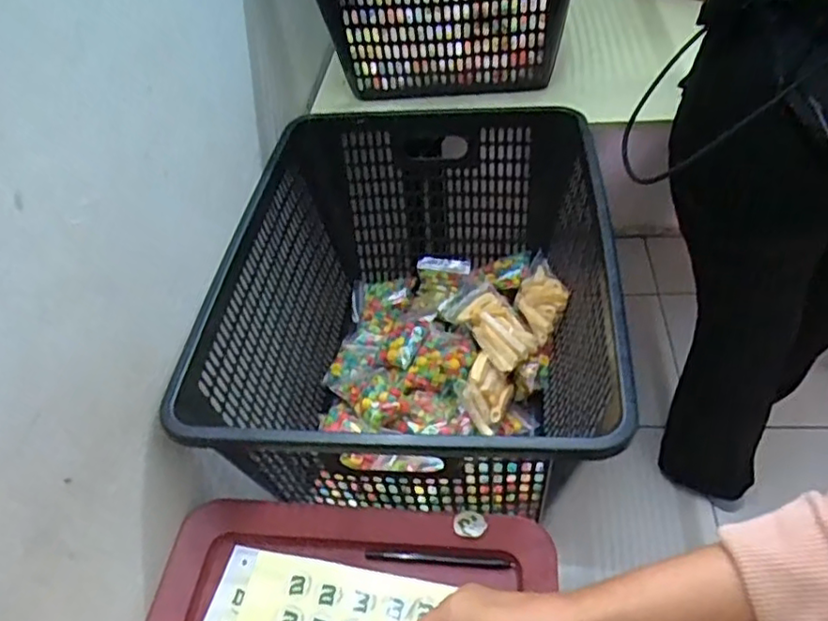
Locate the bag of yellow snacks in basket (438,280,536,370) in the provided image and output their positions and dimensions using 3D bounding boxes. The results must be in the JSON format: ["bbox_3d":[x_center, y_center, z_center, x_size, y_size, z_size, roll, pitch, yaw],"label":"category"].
[{"bbox_3d":[0.115,0.014,0.937,0.090,0.042,0.149,-33,52,-22],"label":"bag of yellow snacks in basket"}]

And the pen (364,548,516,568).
[{"bbox_3d":[0.024,0.241,0.617,0.143,0.009,0.010,2,47,9],"label":"pen"}]

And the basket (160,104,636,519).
[{"bbox_3d":[0.010,0.010,0.842,0.437,0.309,0.568,0,47,7],"label":"basket"}]

